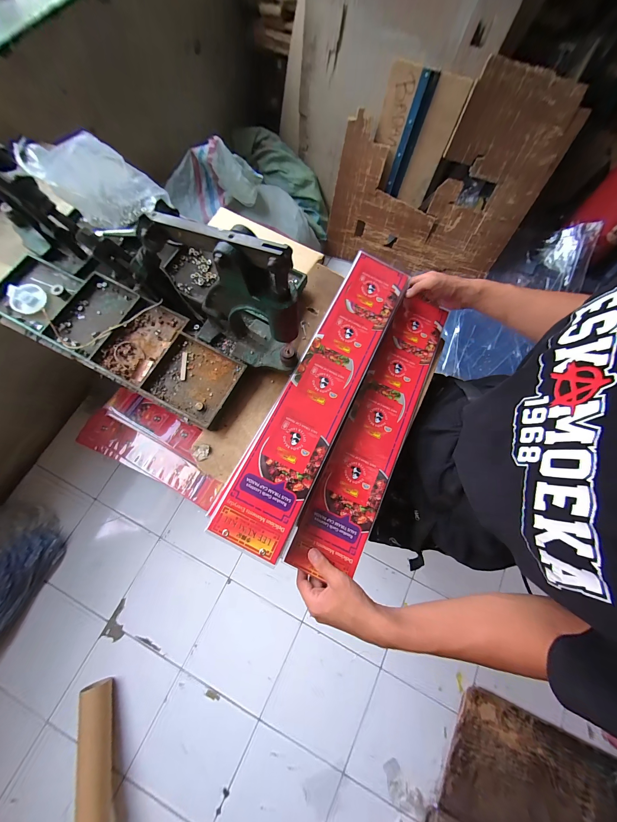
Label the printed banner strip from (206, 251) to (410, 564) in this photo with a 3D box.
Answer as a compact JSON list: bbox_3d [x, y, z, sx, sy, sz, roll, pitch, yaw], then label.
[{"bbox_3d":[0.026,-0.049,0.459,0.111,0.010,0.556,26,73,2],"label":"printed banner strip"}]

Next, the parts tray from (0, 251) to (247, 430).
[{"bbox_3d":[-0.360,-0.147,0.495,0.506,0.026,0.164,25,75,6],"label":"parts tray"}]

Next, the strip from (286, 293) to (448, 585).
[{"bbox_3d":[0.138,0.012,0.500,0.107,0.007,0.564,27,73,3],"label":"strip"}]

